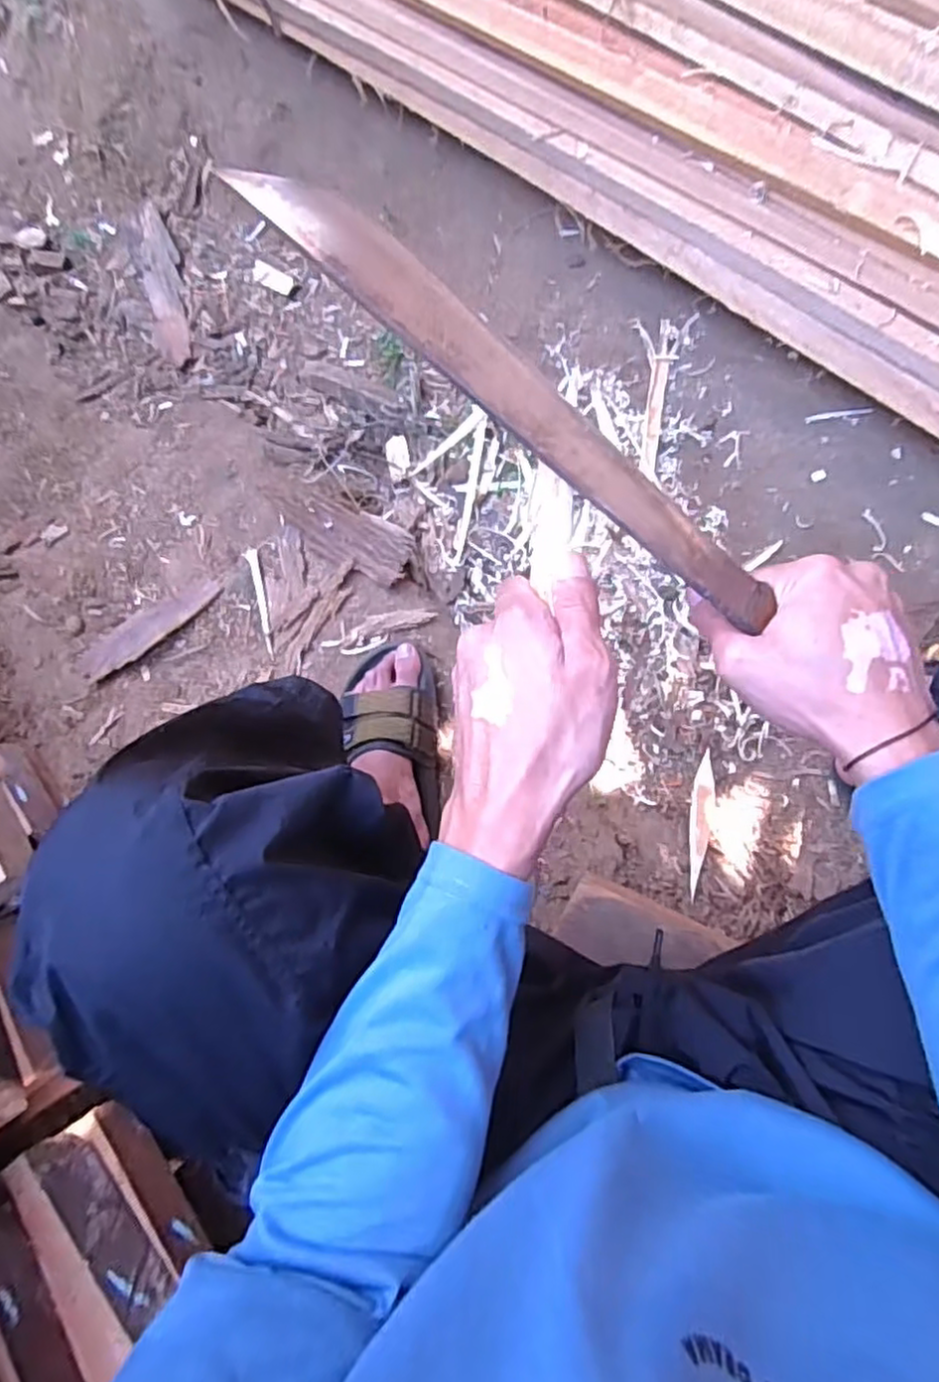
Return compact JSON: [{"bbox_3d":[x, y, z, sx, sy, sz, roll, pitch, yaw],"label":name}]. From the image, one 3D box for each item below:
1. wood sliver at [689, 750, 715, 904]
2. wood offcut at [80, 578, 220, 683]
[{"bbox_3d":[0.259,0.148,0.779,0.024,0.005,0.156,9,76,3],"label":"wood sliver"},{"bbox_3d":[-0.395,-0.080,0.855,0.194,0.013,0.057,-32,70,0],"label":"wood offcut"}]

